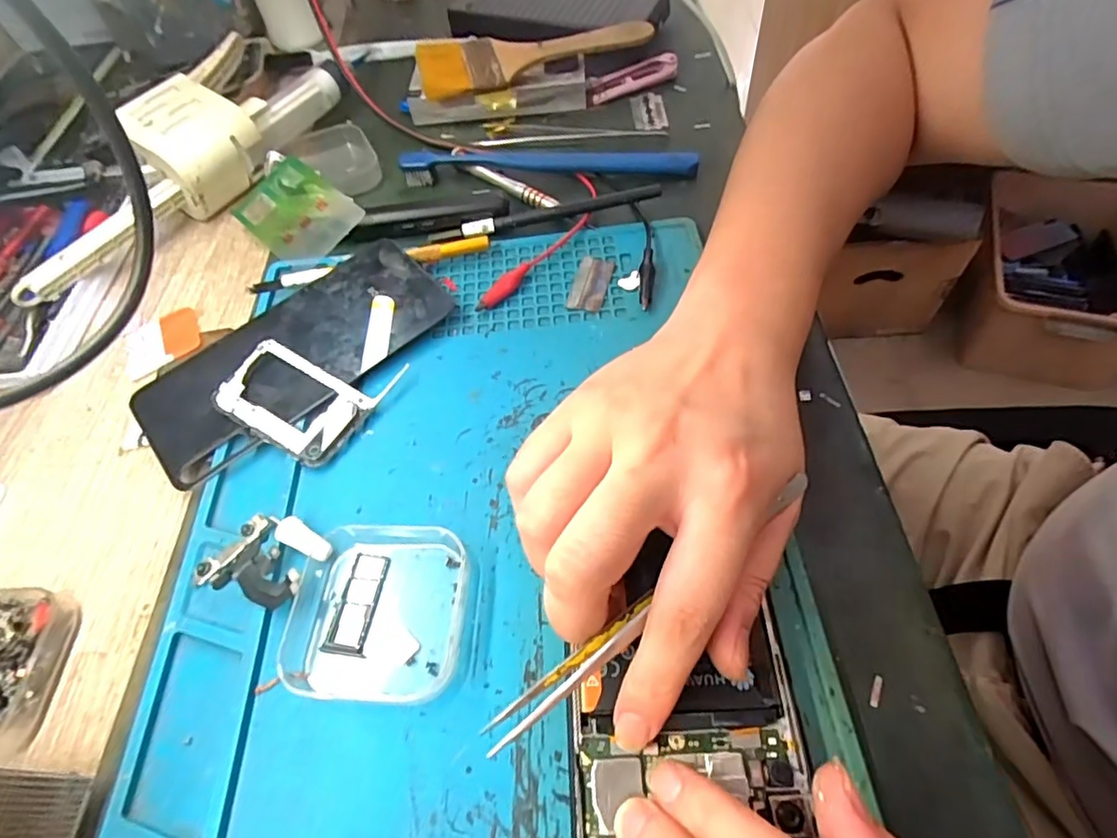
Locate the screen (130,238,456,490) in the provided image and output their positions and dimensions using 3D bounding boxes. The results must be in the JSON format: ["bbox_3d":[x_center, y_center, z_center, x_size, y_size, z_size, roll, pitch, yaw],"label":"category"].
[{"bbox_3d":[-0.135,-0.037,0.294,0.154,0.012,0.080,-36,62,-18],"label":"screen"}]

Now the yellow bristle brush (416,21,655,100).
[{"bbox_3d":[-0.015,-0.249,0.398,0.162,0.011,0.054,-7,64,-1],"label":"yellow bristle brush"}]

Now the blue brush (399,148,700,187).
[{"bbox_3d":[-0.007,-0.163,0.363,0.184,0.011,0.020,3,58,6],"label":"blue brush"}]

